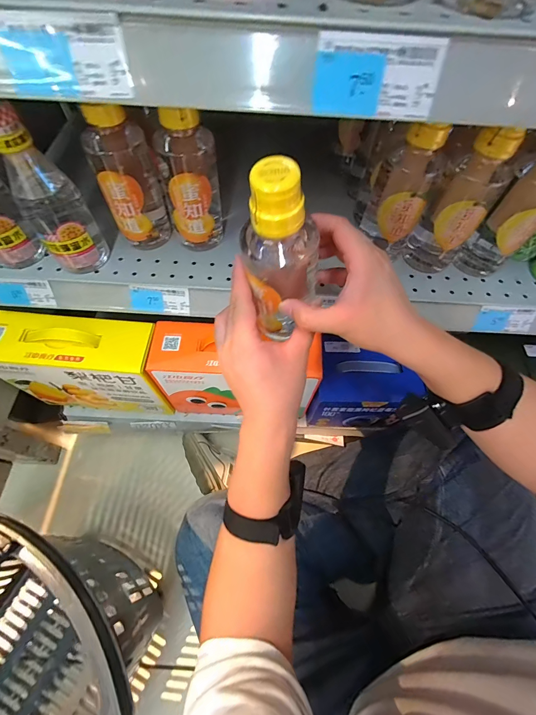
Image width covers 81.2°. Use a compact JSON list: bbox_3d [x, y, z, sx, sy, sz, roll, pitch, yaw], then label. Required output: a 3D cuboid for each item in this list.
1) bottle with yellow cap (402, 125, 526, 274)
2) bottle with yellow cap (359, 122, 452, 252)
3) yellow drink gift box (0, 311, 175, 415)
[{"bbox_3d":[0.229,-0.178,0.378,0.066,0.168,0.053,31,66,13],"label":"bottle with yellow cap"},{"bbox_3d":[0.160,-0.196,0.375,0.065,0.138,0.053,22,64,8],"label":"bottle with yellow cap"},{"bbox_3d":[-0.298,0.022,0.540,0.243,0.210,0.079,4,63,0],"label":"yellow drink gift box"}]

